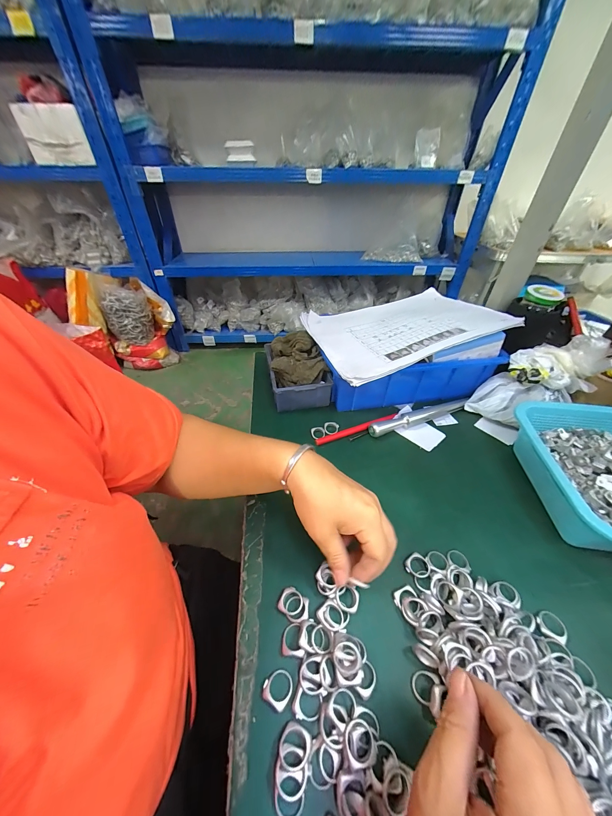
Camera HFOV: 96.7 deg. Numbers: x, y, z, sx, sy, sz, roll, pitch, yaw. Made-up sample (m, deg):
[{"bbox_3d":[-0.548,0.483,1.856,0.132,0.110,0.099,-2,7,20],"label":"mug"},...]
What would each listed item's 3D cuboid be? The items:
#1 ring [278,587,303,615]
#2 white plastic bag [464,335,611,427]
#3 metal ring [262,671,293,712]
[{"bbox_3d":[-0.013,0.178,0.252,0.022,0.004,0.020,1,41,-1],"label":"ring"},{"bbox_3d":[0.349,-0.038,0.419,0.188,0.079,0.092,-32,35,23],"label":"white plastic bag"},{"bbox_3d":[-0.022,0.218,0.213,0.021,0.005,0.022,1,41,-1],"label":"metal ring"}]

